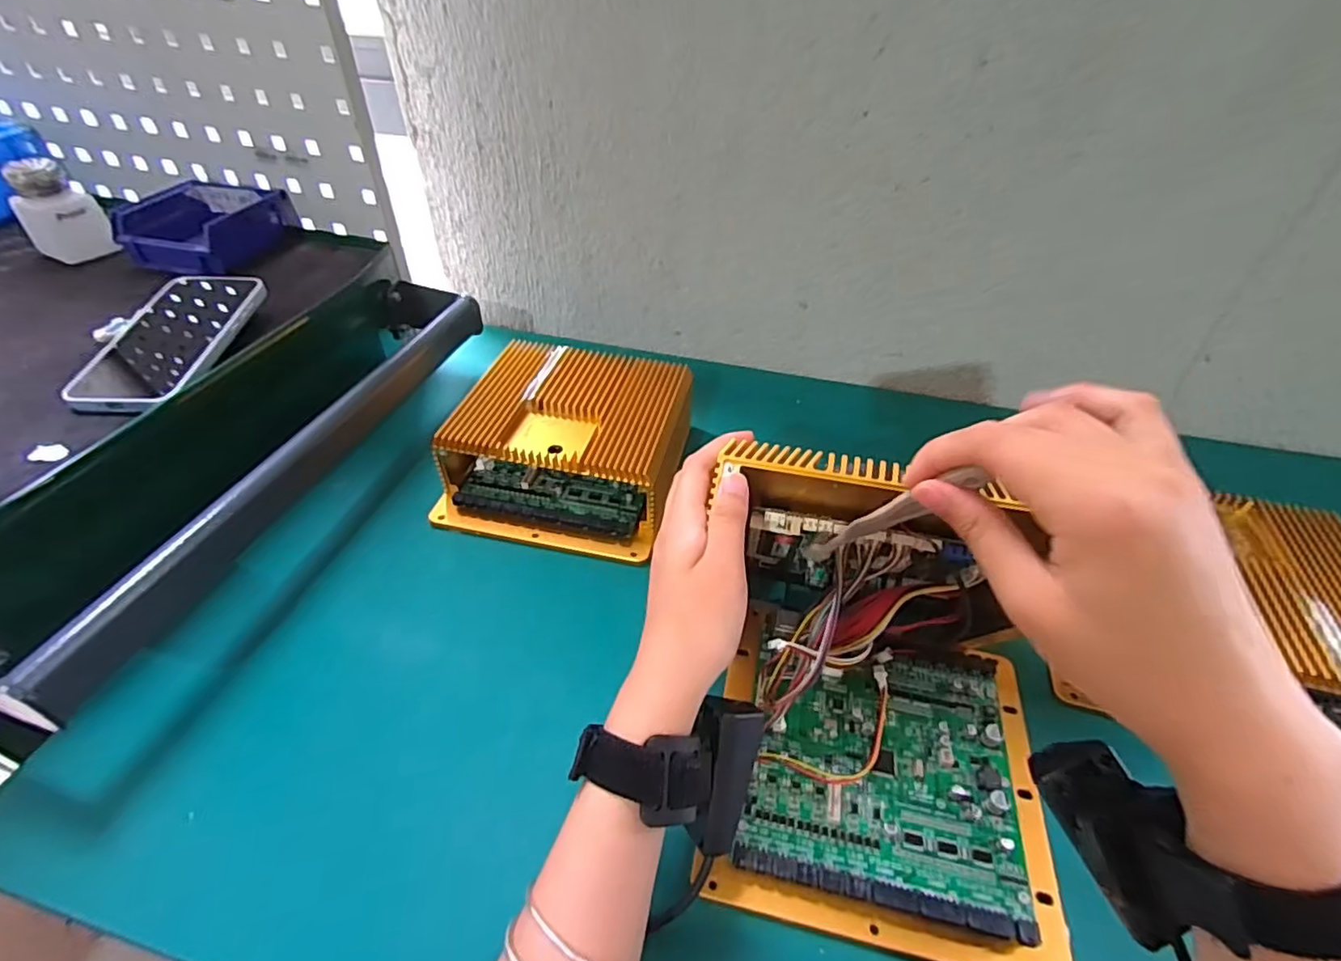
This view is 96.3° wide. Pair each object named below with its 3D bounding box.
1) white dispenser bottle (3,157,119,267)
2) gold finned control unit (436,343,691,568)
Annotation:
[{"bbox_3d":[-0.570,-0.250,0.559,0.050,0.077,0.059,32,51,27],"label":"white dispenser bottle"},{"bbox_3d":[-0.085,-0.037,0.529,0.192,0.069,0.180,9,44,7],"label":"gold finned control unit"}]

